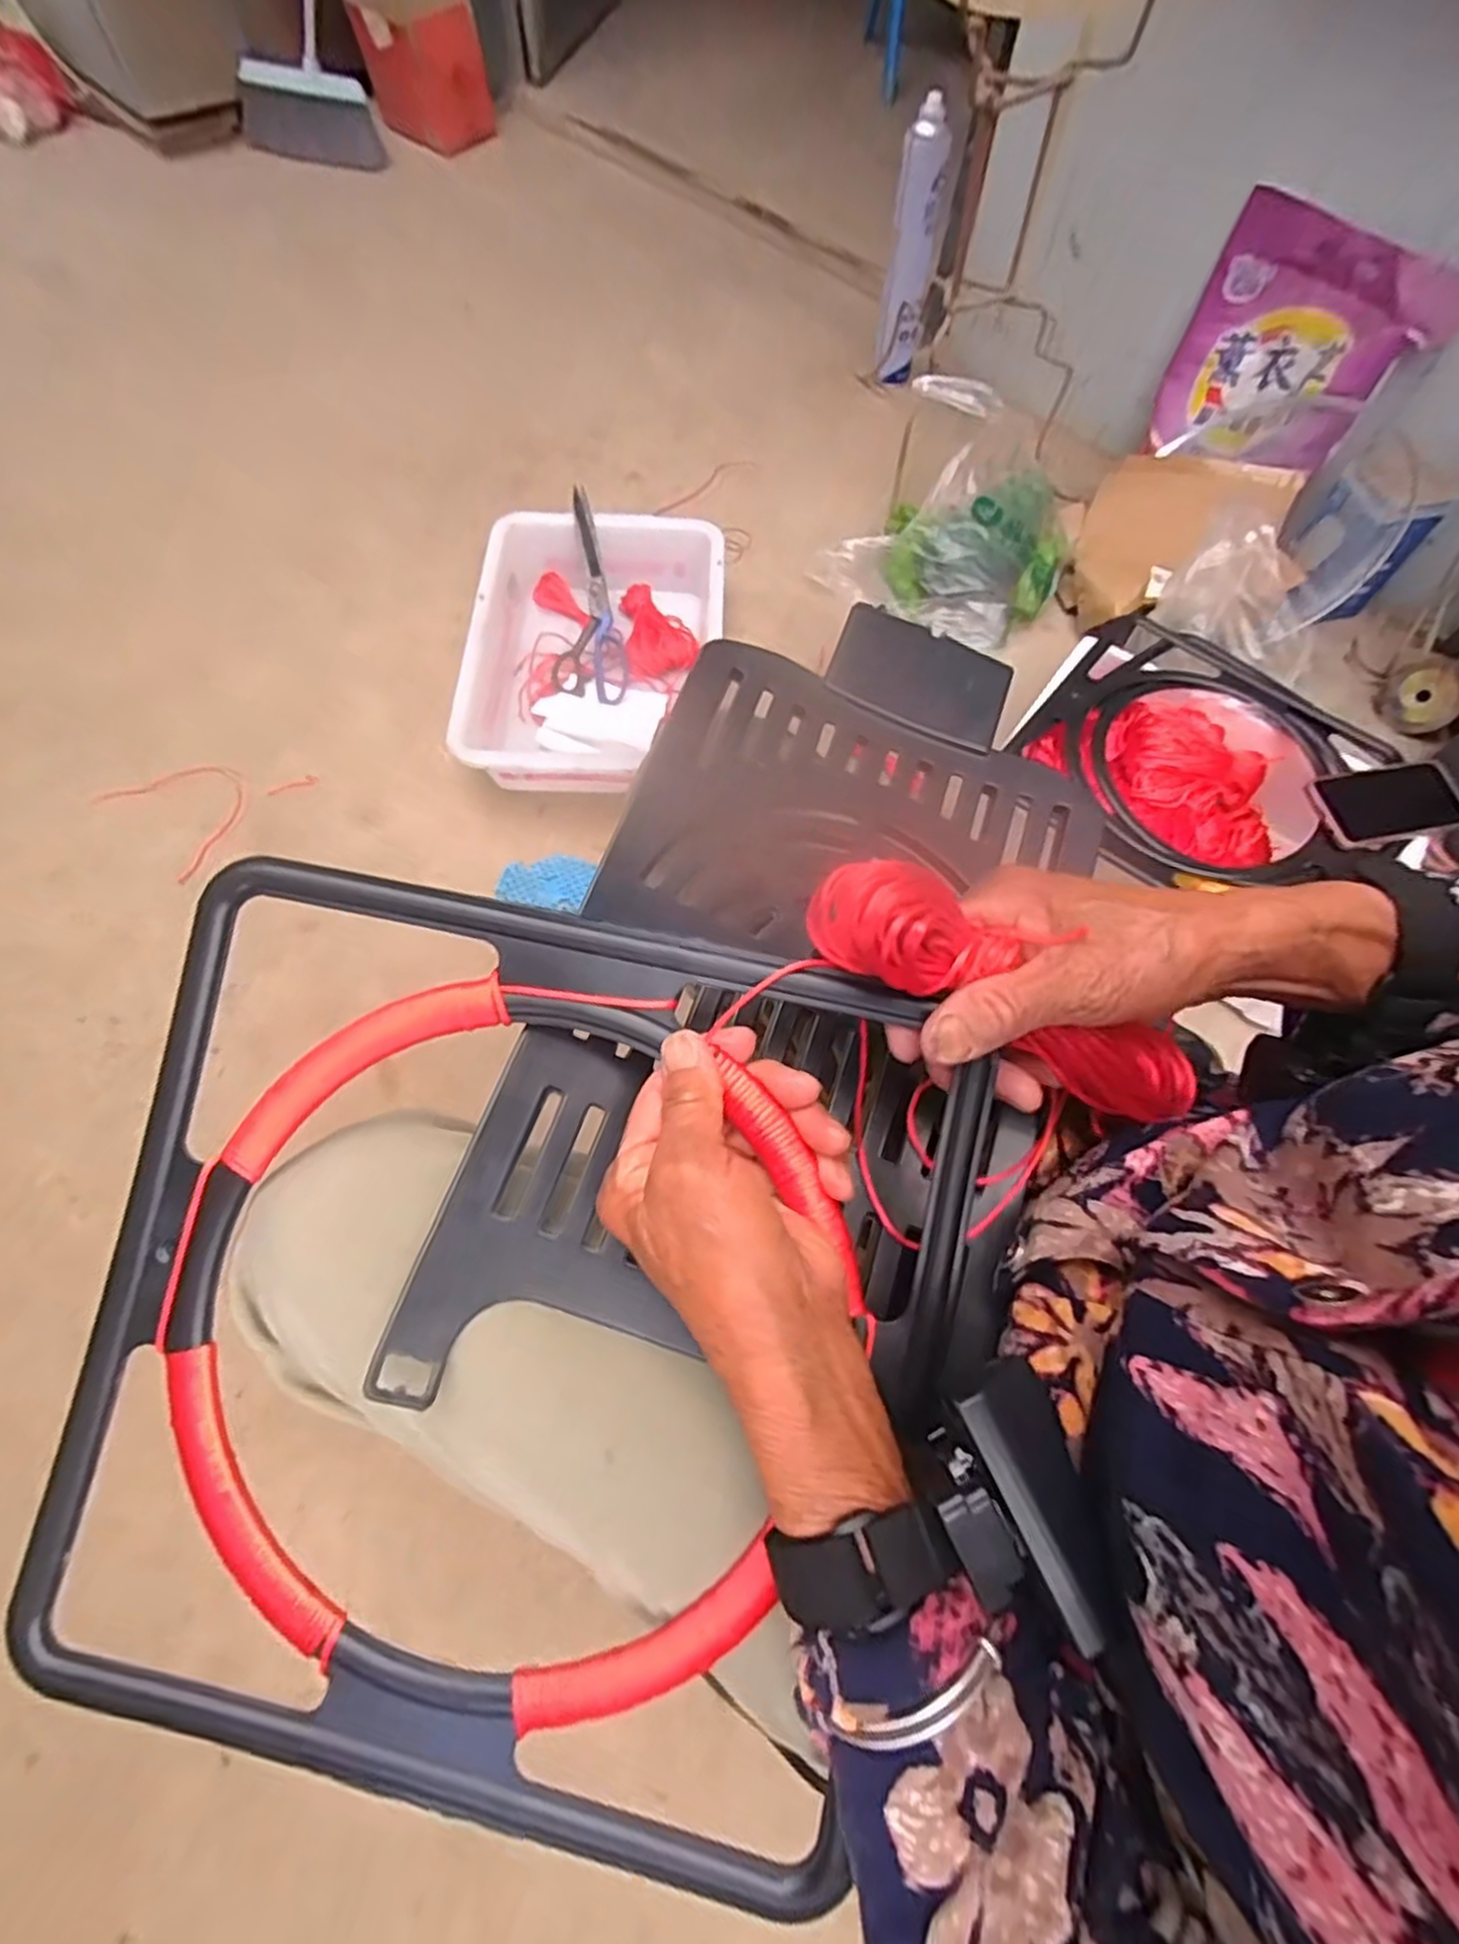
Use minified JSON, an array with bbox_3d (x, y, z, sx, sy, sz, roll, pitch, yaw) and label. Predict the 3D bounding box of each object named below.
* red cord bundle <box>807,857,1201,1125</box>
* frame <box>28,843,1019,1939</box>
[{"bbox_3d":[0.121,0.015,0.305,0.191,0.044,0.049,27,63,-20],"label":"red cord bundle"},{"bbox_3d":[-0.087,0.136,0.291,0.324,0.022,0.329,13,84,5],"label":"frame"}]

